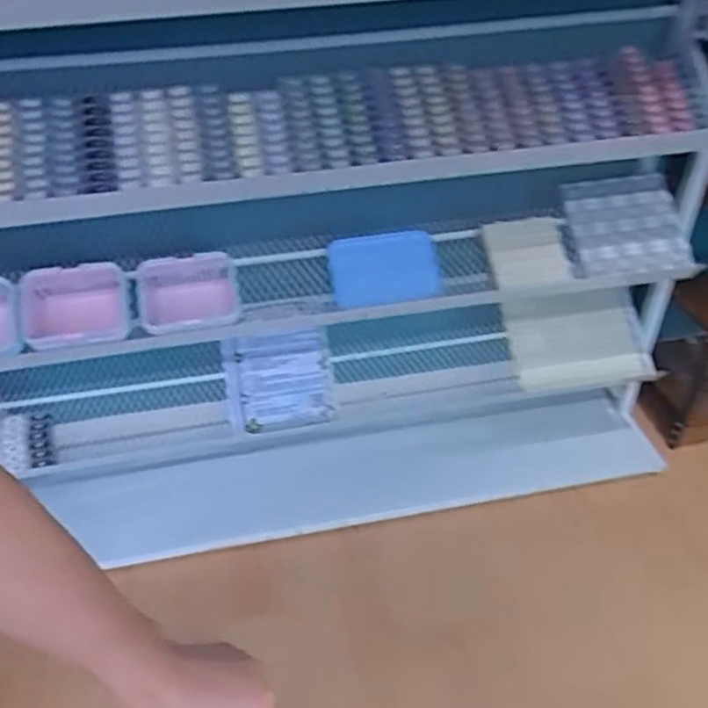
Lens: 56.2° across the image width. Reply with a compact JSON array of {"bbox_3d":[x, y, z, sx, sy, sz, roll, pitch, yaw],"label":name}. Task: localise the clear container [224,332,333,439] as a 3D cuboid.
[{"bbox_3d":[-0.153,0.059,1.385,0.220,0.187,0.126,-6,39,-3],"label":"clear container"}]

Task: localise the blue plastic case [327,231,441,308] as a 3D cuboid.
[{"bbox_3d":[0.062,-0.159,1.299,0.216,0.119,0.061,-7,39,-5],"label":"blue plastic case"}]

